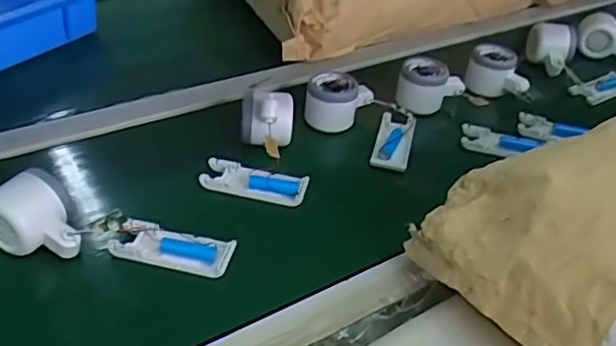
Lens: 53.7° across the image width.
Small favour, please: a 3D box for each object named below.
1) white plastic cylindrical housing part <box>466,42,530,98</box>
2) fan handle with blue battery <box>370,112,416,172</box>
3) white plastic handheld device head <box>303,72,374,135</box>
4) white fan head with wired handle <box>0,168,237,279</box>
[{"bbox_3d":[0.255,-0.132,0.808,0.080,0.052,0.058,25,41,21],"label":"white plastic cylindrical housing part"},{"bbox_3d":[0.098,-0.036,0.696,0.040,0.019,0.097,13,38,7],"label":"fan handle with blue battery"},{"bbox_3d":[0.034,-0.082,0.718,0.069,0.055,0.053,17,39,13],"label":"white plastic handheld device head"},{"bbox_3d":[-0.167,0.043,0.517,0.202,0.050,0.053,8,38,1],"label":"white fan head with wired handle"}]

